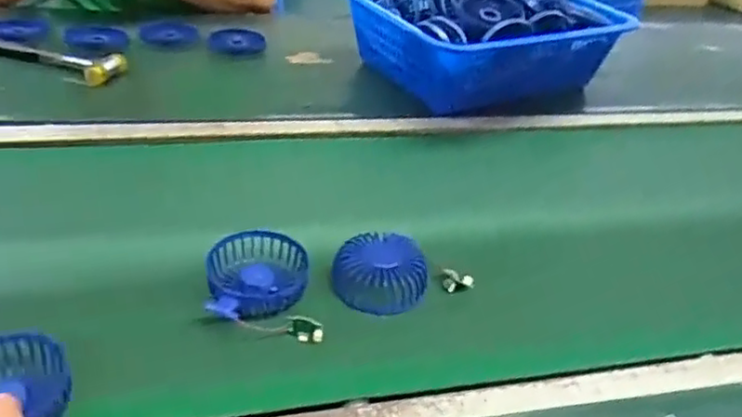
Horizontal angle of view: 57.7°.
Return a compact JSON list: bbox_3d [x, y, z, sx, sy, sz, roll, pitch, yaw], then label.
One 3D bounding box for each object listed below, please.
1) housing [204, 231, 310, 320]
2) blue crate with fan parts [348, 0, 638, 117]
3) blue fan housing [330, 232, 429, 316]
[{"bbox_3d":[-0.098,0.056,0.584,0.085,0.026,0.087,-2,37,-14],"label":"housing"},{"bbox_3d":[0.153,-0.234,0.995,0.352,0.181,0.240,-14,41,-28],"label":"blue crate with fan parts"},{"bbox_3d":[0.008,0.059,0.621,0.086,0.034,0.089,8,35,-1],"label":"blue fan housing"}]

